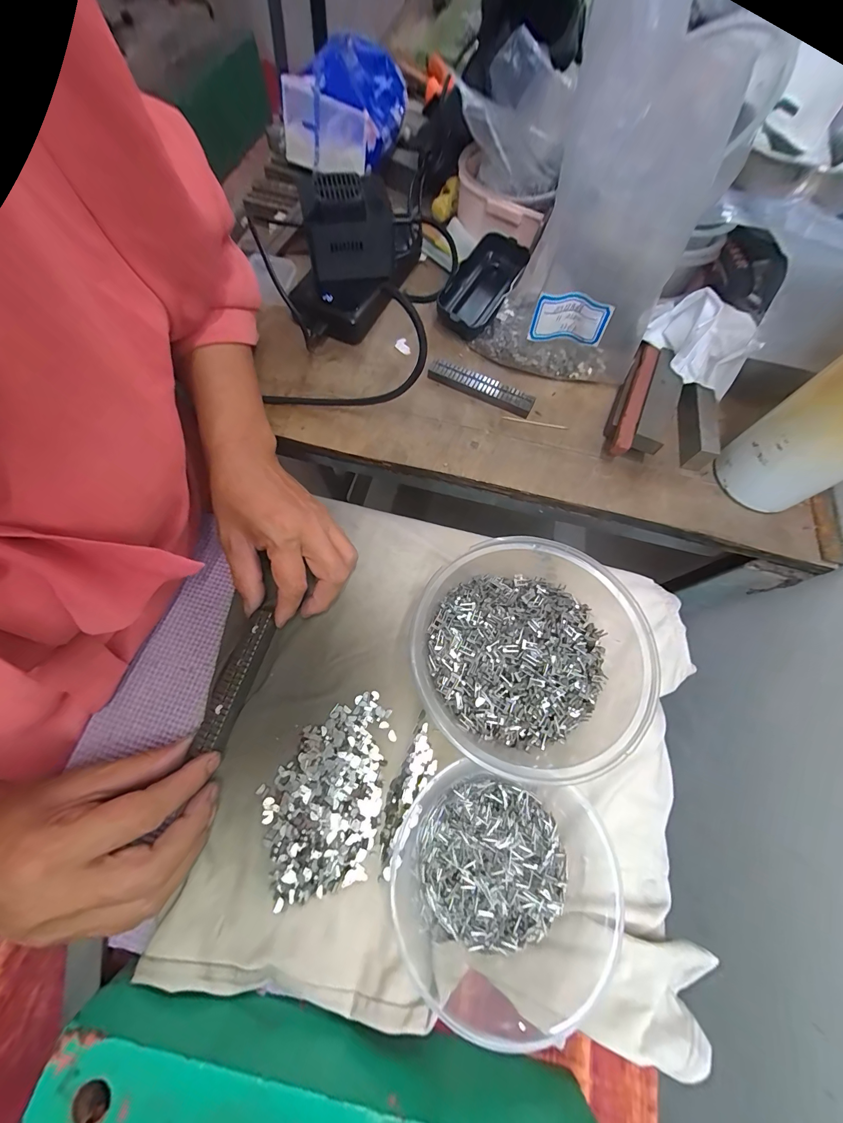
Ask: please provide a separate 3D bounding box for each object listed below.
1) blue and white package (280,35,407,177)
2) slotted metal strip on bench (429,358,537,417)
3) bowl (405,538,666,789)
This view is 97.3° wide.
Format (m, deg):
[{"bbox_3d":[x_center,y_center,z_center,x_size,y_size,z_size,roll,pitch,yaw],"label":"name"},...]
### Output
[{"bbox_3d":[-0.075,-0.466,0.374,0.092,0.055,0.131,16,69,3],"label":"blue and white package"},{"bbox_3d":[0.053,-0.157,0.335,0.098,0.013,0.017,26,70,6],"label":"slotted metal strip on bench"},{"bbox_3d":[0.066,0.057,0.240,0.136,0.059,0.136,0,72,-1],"label":"bowl"}]

